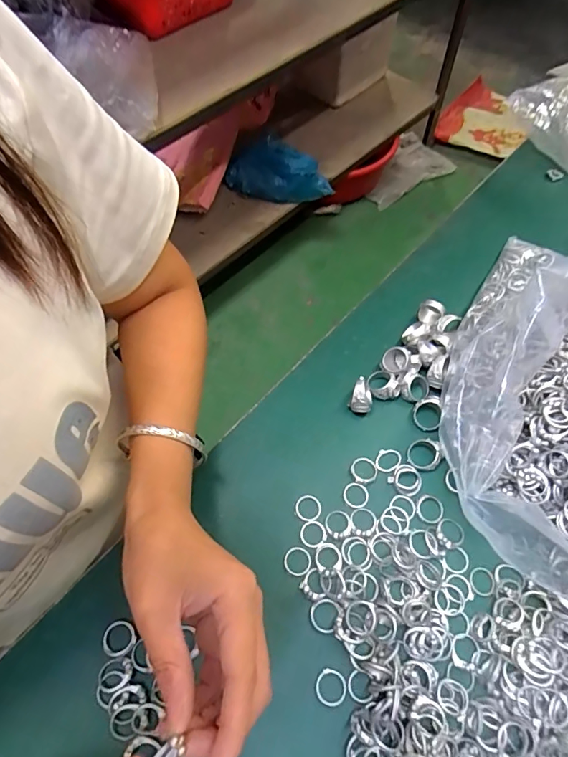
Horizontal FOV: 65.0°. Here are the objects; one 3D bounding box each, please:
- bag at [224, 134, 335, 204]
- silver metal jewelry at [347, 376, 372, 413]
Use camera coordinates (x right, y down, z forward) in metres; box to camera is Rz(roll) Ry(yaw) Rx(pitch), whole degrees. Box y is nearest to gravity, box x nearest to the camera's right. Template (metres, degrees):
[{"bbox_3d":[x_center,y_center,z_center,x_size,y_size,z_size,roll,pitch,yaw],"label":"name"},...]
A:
[{"bbox_3d":[-0.019,-0.559,1.209,0.280,0.129,0.102,19,61,24],"label":"bag"},{"bbox_3d":[0.068,0.017,0.390,0.019,0.025,0.026,19,62,10],"label":"silver metal jewelry"}]

